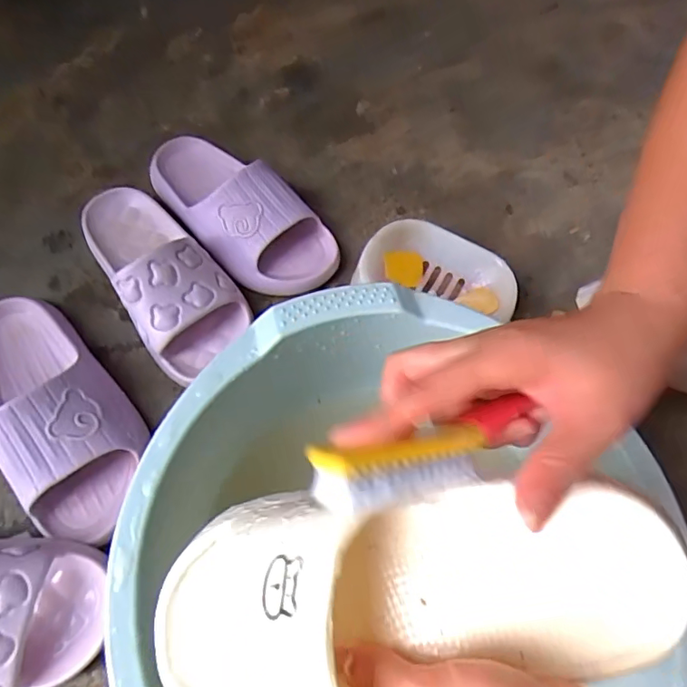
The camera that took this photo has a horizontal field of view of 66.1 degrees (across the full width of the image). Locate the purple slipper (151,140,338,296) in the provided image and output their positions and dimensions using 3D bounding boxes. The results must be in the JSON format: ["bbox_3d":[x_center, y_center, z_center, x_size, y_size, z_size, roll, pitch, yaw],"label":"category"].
[{"bbox_3d":[-0.117,-0.153,0.575,0.245,0.069,0.109,42,69,15],"label":"purple slipper"}]

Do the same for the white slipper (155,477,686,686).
[{"bbox_3d":[0.021,0.115,0.238,0.248,0.069,0.097,-10,65,6],"label":"white slipper"}]

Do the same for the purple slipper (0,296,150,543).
[{"bbox_3d":[-0.260,0.051,0.469,0.106,0.069,0.248,-32,71,-17],"label":"purple slipper"}]

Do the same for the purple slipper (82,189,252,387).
[{"bbox_3d":[-0.184,-0.078,0.532,0.103,0.075,0.245,-32,71,-17],"label":"purple slipper"}]

